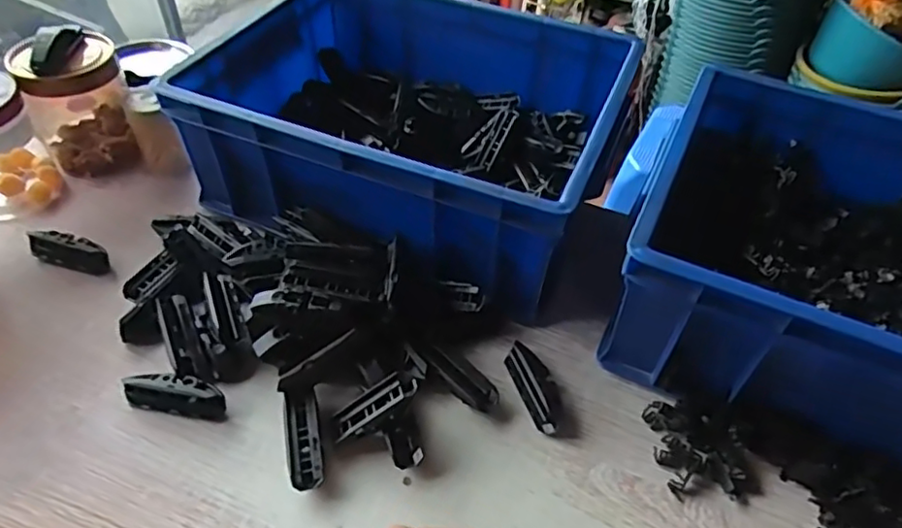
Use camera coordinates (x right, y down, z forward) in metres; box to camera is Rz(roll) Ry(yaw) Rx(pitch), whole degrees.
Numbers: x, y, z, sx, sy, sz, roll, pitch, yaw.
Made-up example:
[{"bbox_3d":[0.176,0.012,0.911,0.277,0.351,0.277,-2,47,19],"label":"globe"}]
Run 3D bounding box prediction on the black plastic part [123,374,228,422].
[{"bbox_3d":[-0.188,0.090,0.423,0.071,0.019,0.022,8,47,4],"label":"black plastic part"}]

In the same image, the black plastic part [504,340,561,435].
[{"bbox_3d":[0.061,0.087,0.440,0.022,0.015,0.067,-13,49,-16],"label":"black plastic part"}]

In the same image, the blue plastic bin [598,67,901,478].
[{"bbox_3d":[0.311,0.007,0.444,0.328,0.116,0.256,22,49,16],"label":"blue plastic bin"}]

